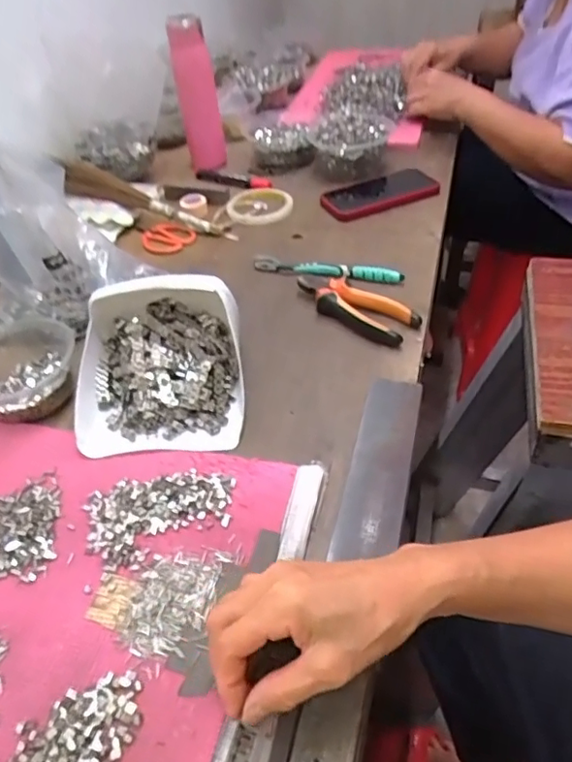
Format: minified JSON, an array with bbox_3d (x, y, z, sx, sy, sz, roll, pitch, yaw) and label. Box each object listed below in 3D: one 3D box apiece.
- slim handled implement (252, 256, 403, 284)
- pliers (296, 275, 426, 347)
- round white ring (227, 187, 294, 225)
[{"bbox_3d":[0.049,-0.138,0.702,0.187,0.019,0.018,12,45,16],"label":"slim handled implement"},{"bbox_3d":[0.072,-0.088,0.641,0.155,0.028,0.054,30,53,31],"label":"pliers"},{"bbox_3d":[-0.039,-0.261,0.850,0.097,0.010,0.102,-2,43,2],"label":"round white ring"}]

